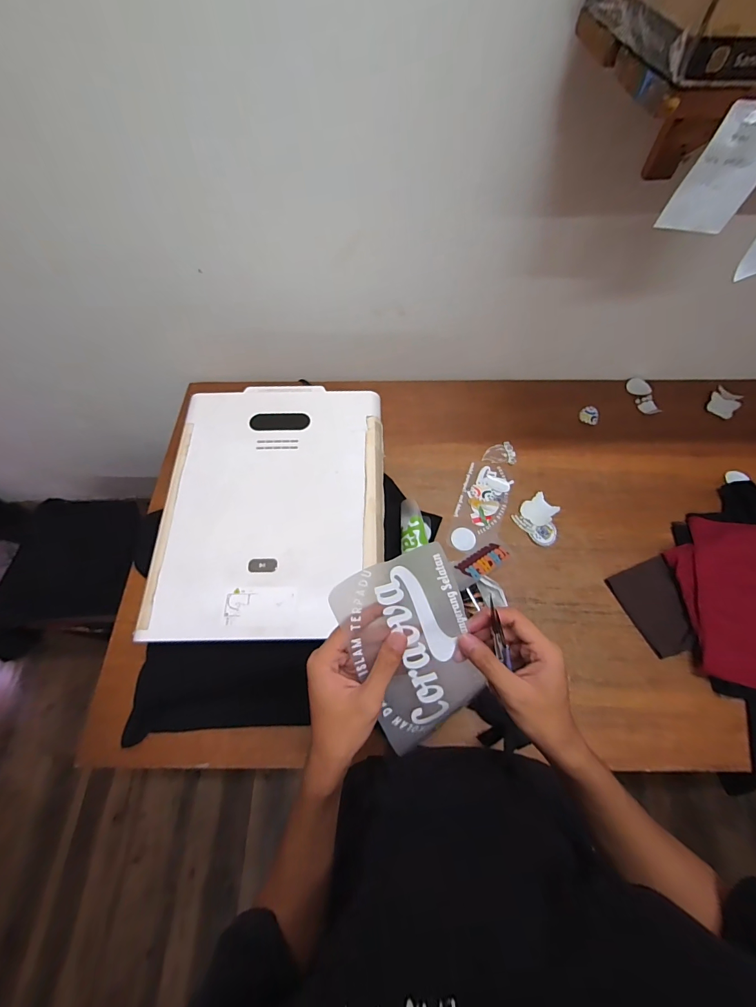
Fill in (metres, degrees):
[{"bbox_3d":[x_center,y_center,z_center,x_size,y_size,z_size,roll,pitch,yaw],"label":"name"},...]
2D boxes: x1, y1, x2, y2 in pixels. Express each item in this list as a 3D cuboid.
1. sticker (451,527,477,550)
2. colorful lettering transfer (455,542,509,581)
[{"bbox_3d":[0.192,0.079,0.853,0.053,0.007,0.052,0,65,0],"label":"sticker"},{"bbox_3d":[0.220,0.119,0.793,0.137,0.006,0.048,-23,59,-36],"label":"colorful lettering transfer"}]

